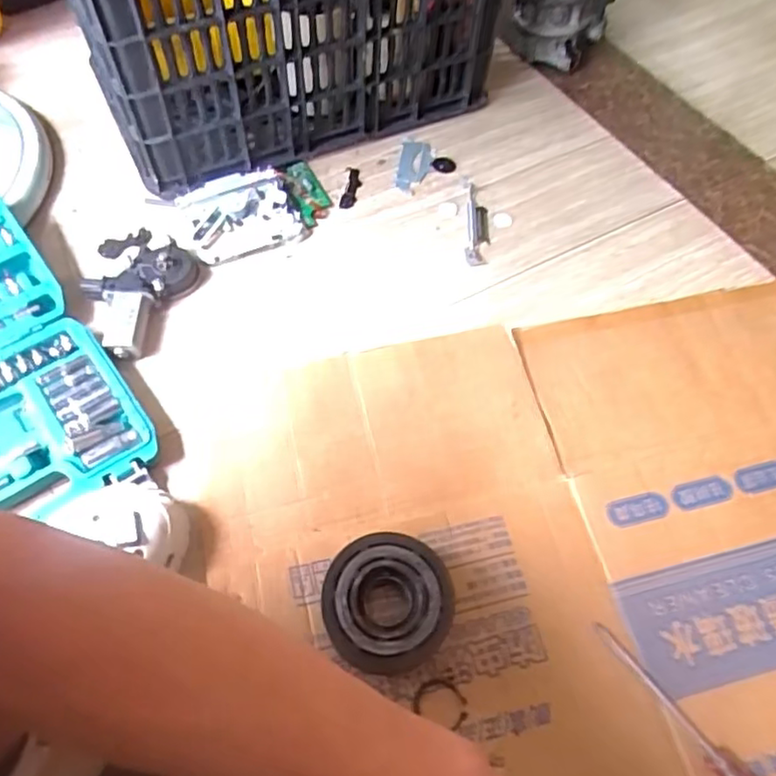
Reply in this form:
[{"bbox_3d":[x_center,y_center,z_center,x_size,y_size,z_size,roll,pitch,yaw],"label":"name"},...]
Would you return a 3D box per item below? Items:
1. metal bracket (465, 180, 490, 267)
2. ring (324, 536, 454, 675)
[{"bbox_3d":[0.110,-0.207,0.789,0.027,0.008,0.144,5,58,1],"label":"metal bracket"},{"bbox_3d":[0.001,0.174,0.516,0.104,0.047,0.098,1,58,-2],"label":"ring"}]

